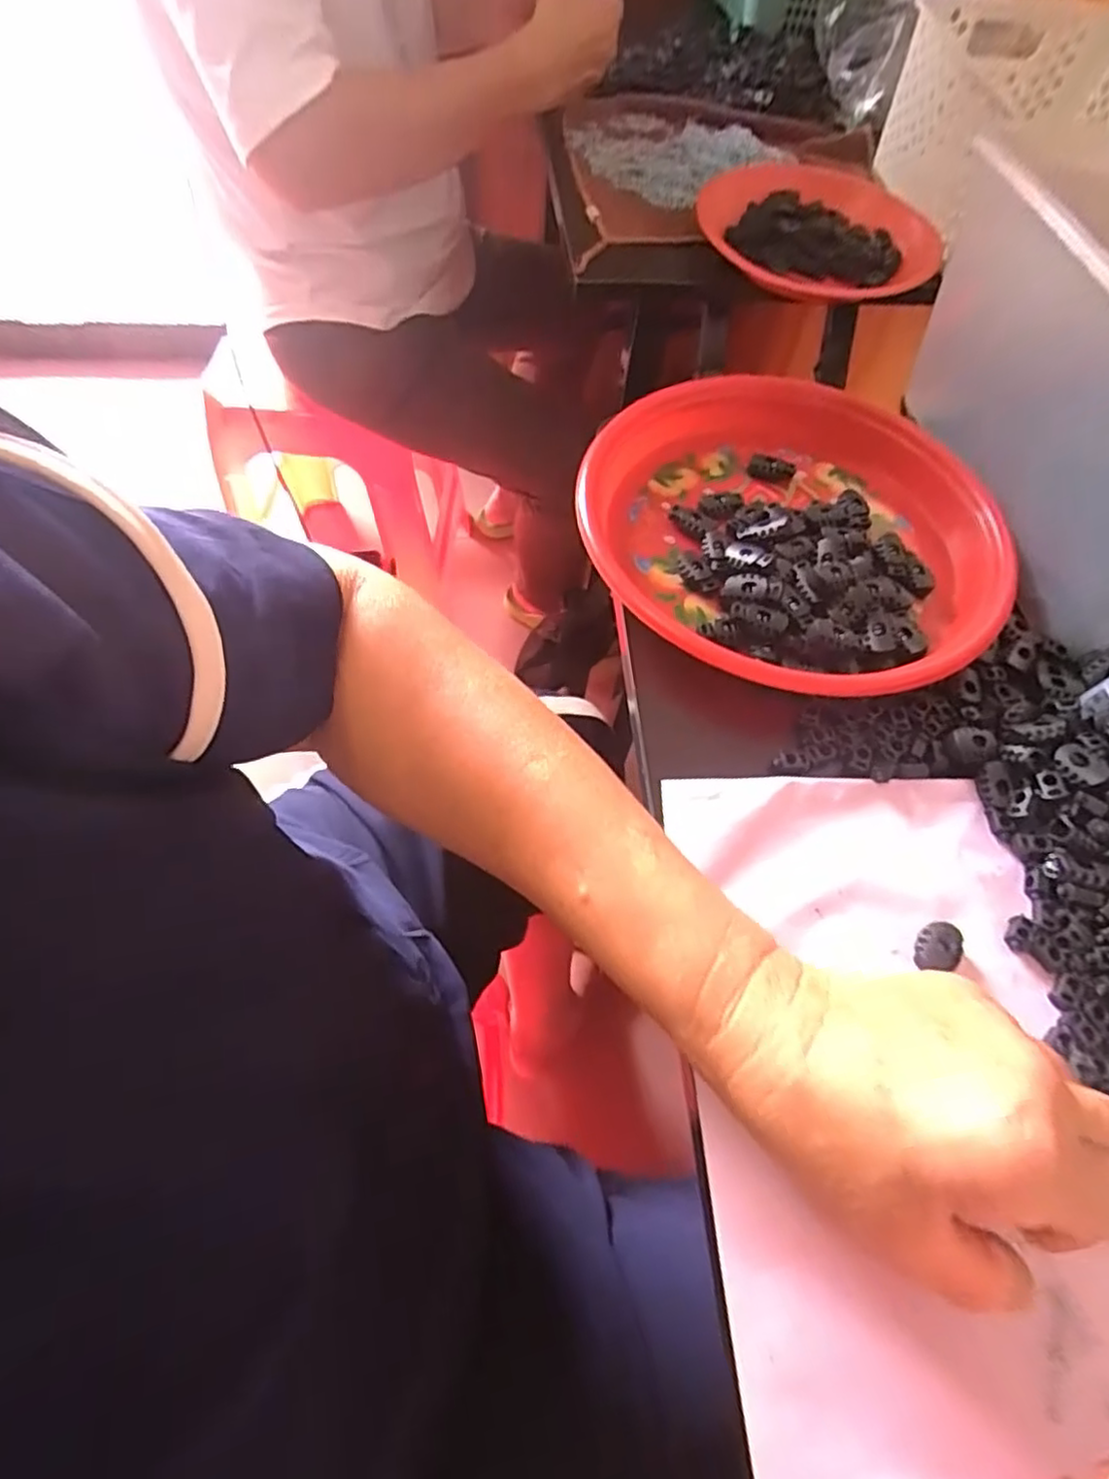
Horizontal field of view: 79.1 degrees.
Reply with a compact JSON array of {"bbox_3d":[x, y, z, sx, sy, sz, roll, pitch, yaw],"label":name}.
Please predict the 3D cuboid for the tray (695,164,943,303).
[{"bbox_3d":[0.216,-0.421,0.551,0.178,0.029,0.164,2,60,-3],"label":"tray"}]

